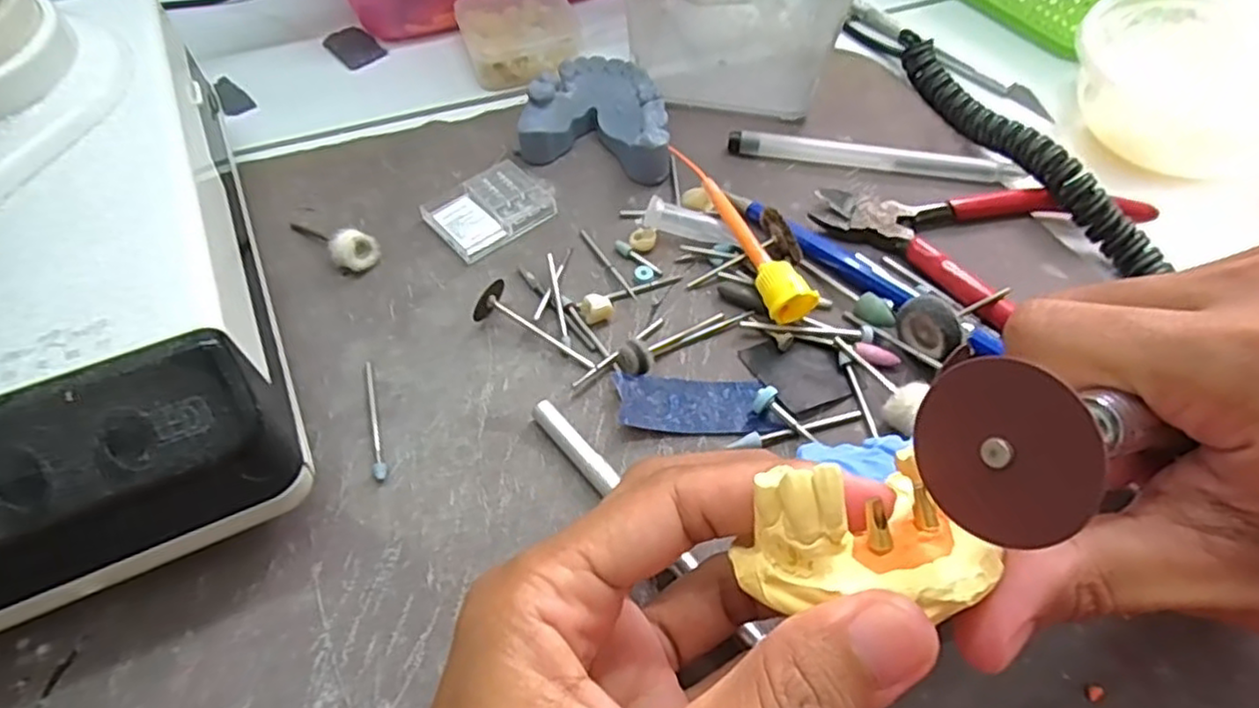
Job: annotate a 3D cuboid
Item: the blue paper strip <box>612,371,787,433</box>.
[{"bbox_3d":[0.023,0.015,0.230,0.053,0.007,0.022,1,55,0],"label":"blue paper strip"}]

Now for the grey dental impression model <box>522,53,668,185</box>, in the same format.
[{"bbox_3d":[-0.008,-0.103,0.300,0.063,0.023,0.054,19,57,12],"label":"grey dental impression model"}]

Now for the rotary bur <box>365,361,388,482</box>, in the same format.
[{"bbox_3d":[-0.084,0.020,0.226,0.004,0.004,0.047,-14,58,-11],"label":"rotary bur"}]

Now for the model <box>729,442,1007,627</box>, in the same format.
[{"bbox_3d":[0.044,0.036,0.131,0.044,0.016,0.029,-9,57,-8],"label":"model"}]

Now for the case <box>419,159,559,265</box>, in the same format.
[{"bbox_3d":[-0.056,-0.060,0.281,0.049,0.006,0.035,-34,62,-22],"label":"case"}]

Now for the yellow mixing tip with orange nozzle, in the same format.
[{"bbox_3d":[0.043,-0.048,0.266,0.018,0.018,0.087,-17,57,-12],"label":"yellow mixing tip with orange nozzle"}]

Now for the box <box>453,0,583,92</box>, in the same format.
[{"bbox_3d":[-0.054,-0.159,0.342,0.056,0.018,0.052,-19,58,-13],"label":"box"}]

